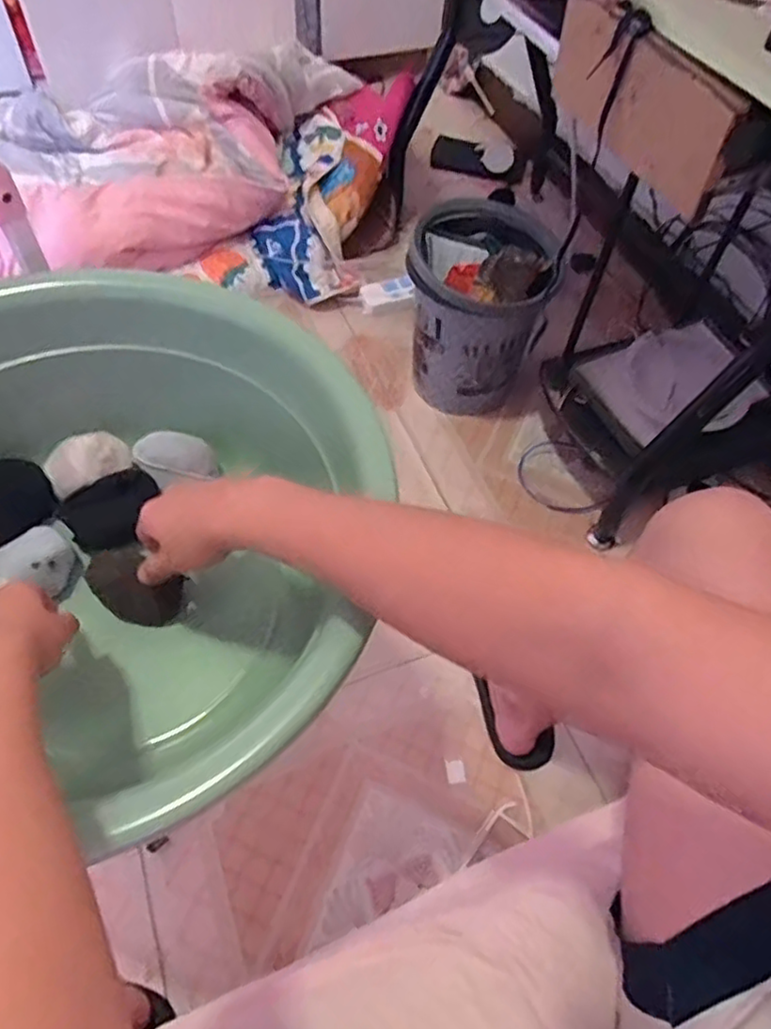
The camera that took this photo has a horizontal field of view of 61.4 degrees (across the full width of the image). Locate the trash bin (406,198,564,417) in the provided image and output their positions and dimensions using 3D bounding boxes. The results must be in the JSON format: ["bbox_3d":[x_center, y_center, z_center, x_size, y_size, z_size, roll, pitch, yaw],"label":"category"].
[{"bbox_3d":[0.164,-0.382,1.233,0.247,0.293,0.273,11,56,3],"label":"trash bin"}]

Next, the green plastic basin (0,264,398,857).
[{"bbox_3d":[-0.205,0.014,0.523,0.393,0.199,0.471,-3,57,-6],"label":"green plastic basin"}]

